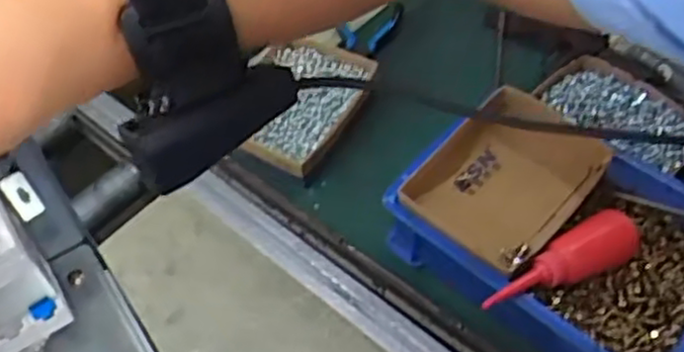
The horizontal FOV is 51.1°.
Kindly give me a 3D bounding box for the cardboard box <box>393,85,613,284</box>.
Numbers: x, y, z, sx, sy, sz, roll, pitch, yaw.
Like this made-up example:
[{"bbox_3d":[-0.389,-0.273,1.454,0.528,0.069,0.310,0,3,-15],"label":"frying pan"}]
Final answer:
[{"bbox_3d":[0.164,-0.001,0.705,0.135,0.041,0.184,35,62,25],"label":"cardboard box"}]

